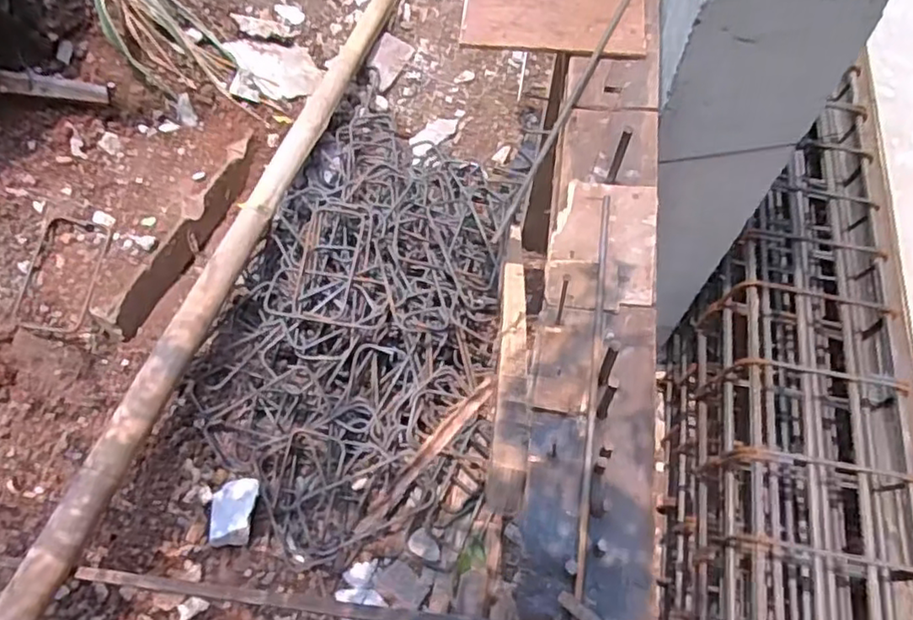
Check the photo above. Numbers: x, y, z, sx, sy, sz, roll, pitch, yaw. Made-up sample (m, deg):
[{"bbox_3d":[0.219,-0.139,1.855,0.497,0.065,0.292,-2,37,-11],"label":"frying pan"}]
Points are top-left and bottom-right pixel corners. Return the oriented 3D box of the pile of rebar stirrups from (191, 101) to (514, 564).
[{"bbox_3d":[-0.195,-0.039,1.440,0.576,0.139,1.042,6,63,3],"label":"pile of rebar stirrups"}]

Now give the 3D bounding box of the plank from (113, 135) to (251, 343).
[{"bbox_3d":[-0.590,-0.186,1.473,0.032,0.104,0.587,12,51,6],"label":"plank"}]

